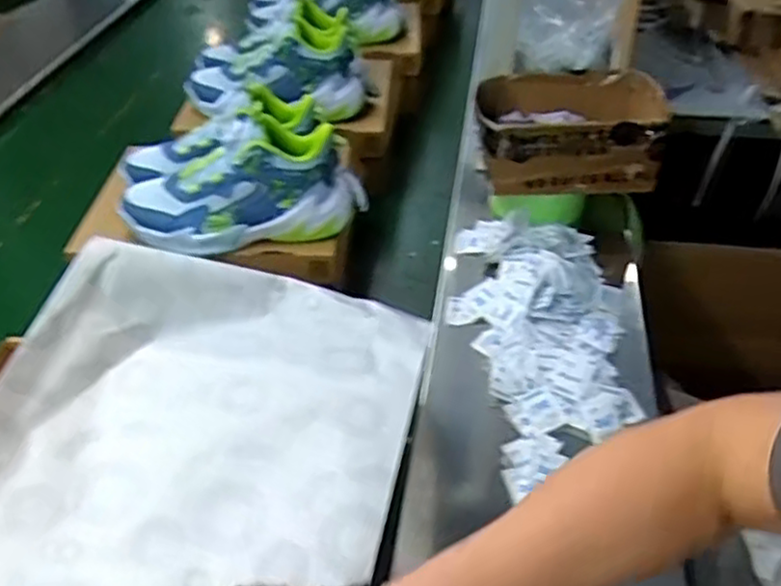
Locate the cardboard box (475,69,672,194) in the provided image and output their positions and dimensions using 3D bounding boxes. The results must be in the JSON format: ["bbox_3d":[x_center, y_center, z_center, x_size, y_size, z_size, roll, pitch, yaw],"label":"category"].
[{"bbox_3d":[0.239,-0.222,0.977,0.238,0.101,0.184,-1,40,2],"label":"cardboard box"}]

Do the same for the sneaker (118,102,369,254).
[{"bbox_3d":[-0.164,-0.126,0.782,0.252,0.115,0.097,-8,41,-7],"label":"sneaker"}]

